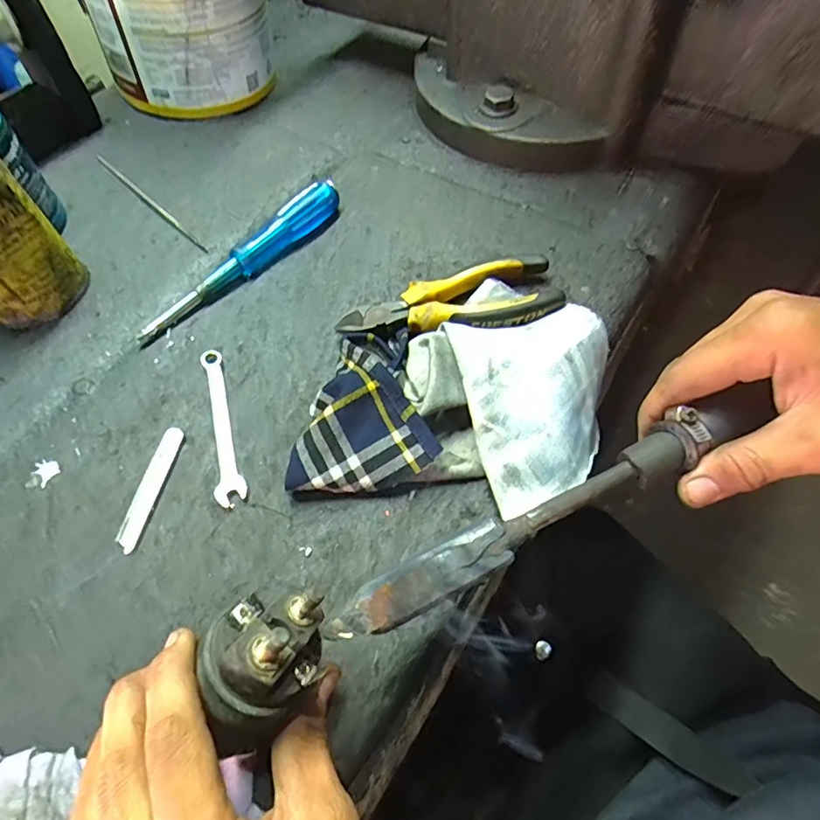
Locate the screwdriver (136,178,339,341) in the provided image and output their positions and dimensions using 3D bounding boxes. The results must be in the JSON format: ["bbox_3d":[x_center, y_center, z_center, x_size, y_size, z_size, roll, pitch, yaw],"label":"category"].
[{"bbox_3d":[-0.123,-0.117,0.399,0.022,0.023,0.189,33,65,20],"label":"screwdriver"}]

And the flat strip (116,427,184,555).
[{"bbox_3d":[-0.159,0.047,0.318,0.013,0.004,0.077,11,63,3],"label":"flat strip"}]

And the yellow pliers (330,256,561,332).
[{"bbox_3d":[0.029,-0.072,0.368,0.151,0.028,0.050,-11,59,-5],"label":"yellow pliers"}]

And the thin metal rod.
[{"bbox_3d":[-0.226,-0.182,0.446,0.007,0.005,0.178,-40,67,-21],"label":"thin metal rod"}]

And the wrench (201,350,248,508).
[{"bbox_3d":[-0.123,0.009,0.338,0.017,0.009,0.111,-17,60,-8],"label":"wrench"}]

